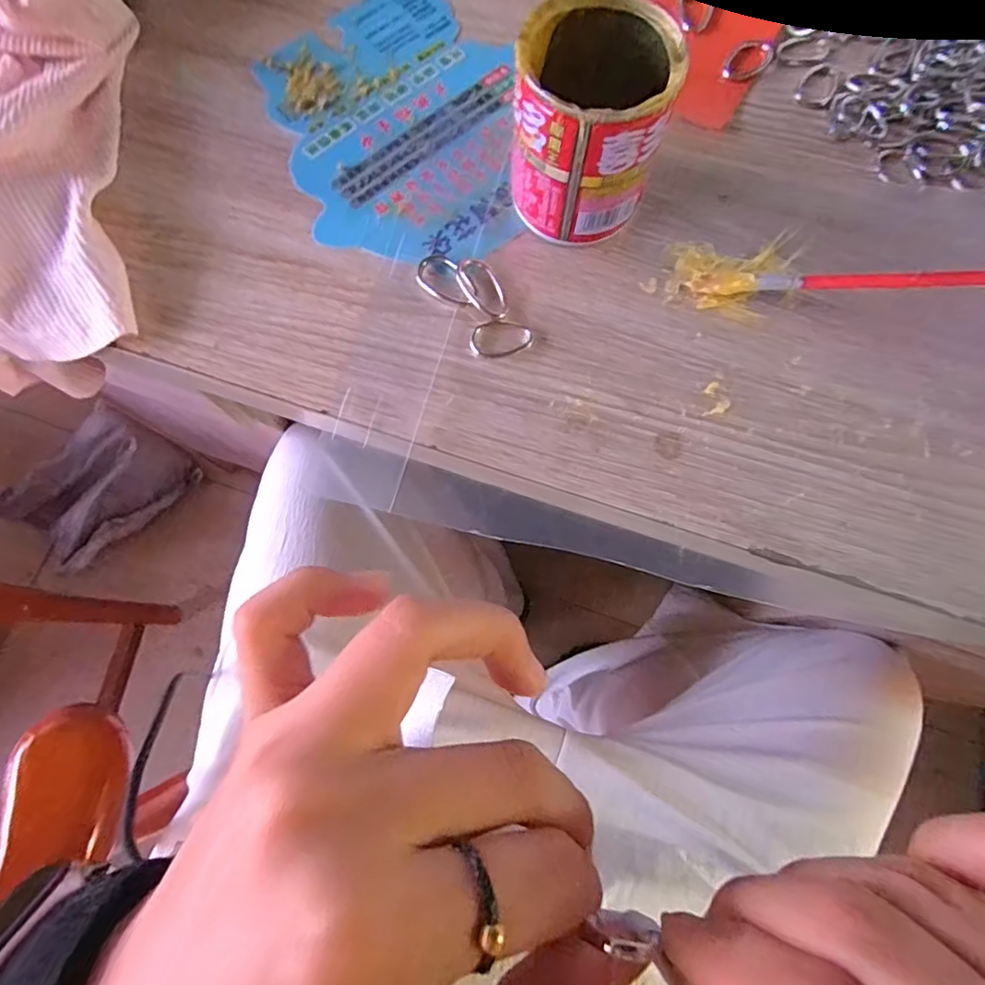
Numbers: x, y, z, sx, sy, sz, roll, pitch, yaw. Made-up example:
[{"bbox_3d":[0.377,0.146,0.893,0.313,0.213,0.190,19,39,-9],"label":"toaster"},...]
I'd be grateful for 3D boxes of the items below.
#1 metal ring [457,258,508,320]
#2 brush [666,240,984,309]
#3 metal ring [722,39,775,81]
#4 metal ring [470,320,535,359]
[{"bbox_3d":[-0.004,-0.096,0.259,0.017,0.008,0.031,-35,79,-7],"label":"metal ring"},{"bbox_3d":[0.186,-0.094,0.238,0.207,0.014,0.034,8,77,19],"label":"brush"},{"bbox_3d":[0.136,-0.229,0.293,0.031,0.004,0.017,-38,80,-8],"label":"metal ring"},{"bbox_3d":[0.004,-0.071,0.256,0.029,0.004,0.019,-2,77,0],"label":"metal ring"}]

